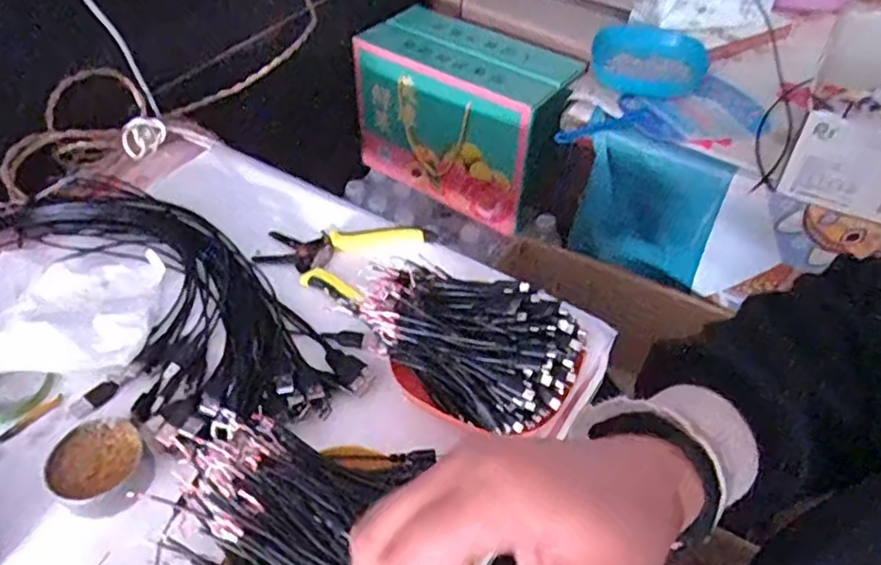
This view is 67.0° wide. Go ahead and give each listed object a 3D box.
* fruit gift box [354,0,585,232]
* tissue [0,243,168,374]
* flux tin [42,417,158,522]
[{"bbox_3d":[0.041,-0.269,1.092,0.325,0.233,0.179,34,55,26],"label":"fruit gift box"},{"bbox_3d":[-0.319,0.013,0.565,0.146,0.028,0.152,-5,47,-6],"label":"tissue"},{"bbox_3d":[-0.235,0.130,0.463,0.062,0.025,0.064,1,47,-1],"label":"flux tin"}]

